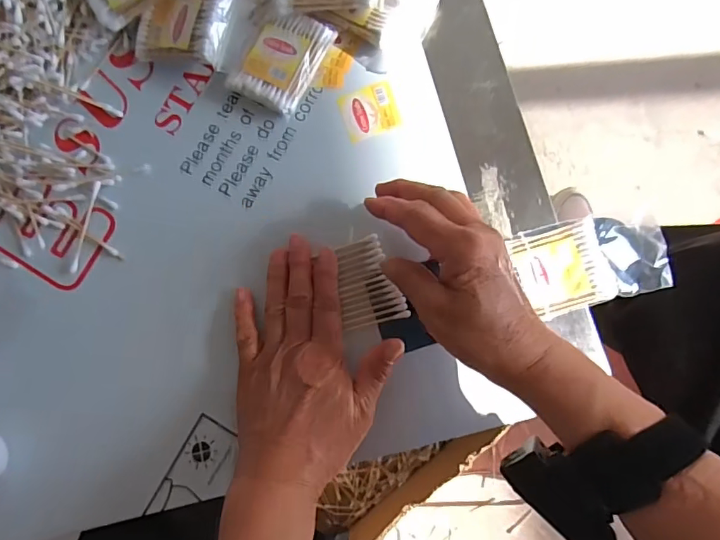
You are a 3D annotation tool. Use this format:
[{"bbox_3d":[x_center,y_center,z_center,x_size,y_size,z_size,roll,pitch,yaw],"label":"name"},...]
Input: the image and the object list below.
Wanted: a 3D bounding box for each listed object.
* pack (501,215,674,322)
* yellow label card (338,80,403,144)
[{"bbox_3d":[0.164,-0.007,0.344,0.101,0.012,0.062,-16,80,3],"label":"pack"},{"bbox_3d":[0.008,-0.123,0.375,0.042,0.004,0.039,-19,80,3],"label":"yellow label card"}]

